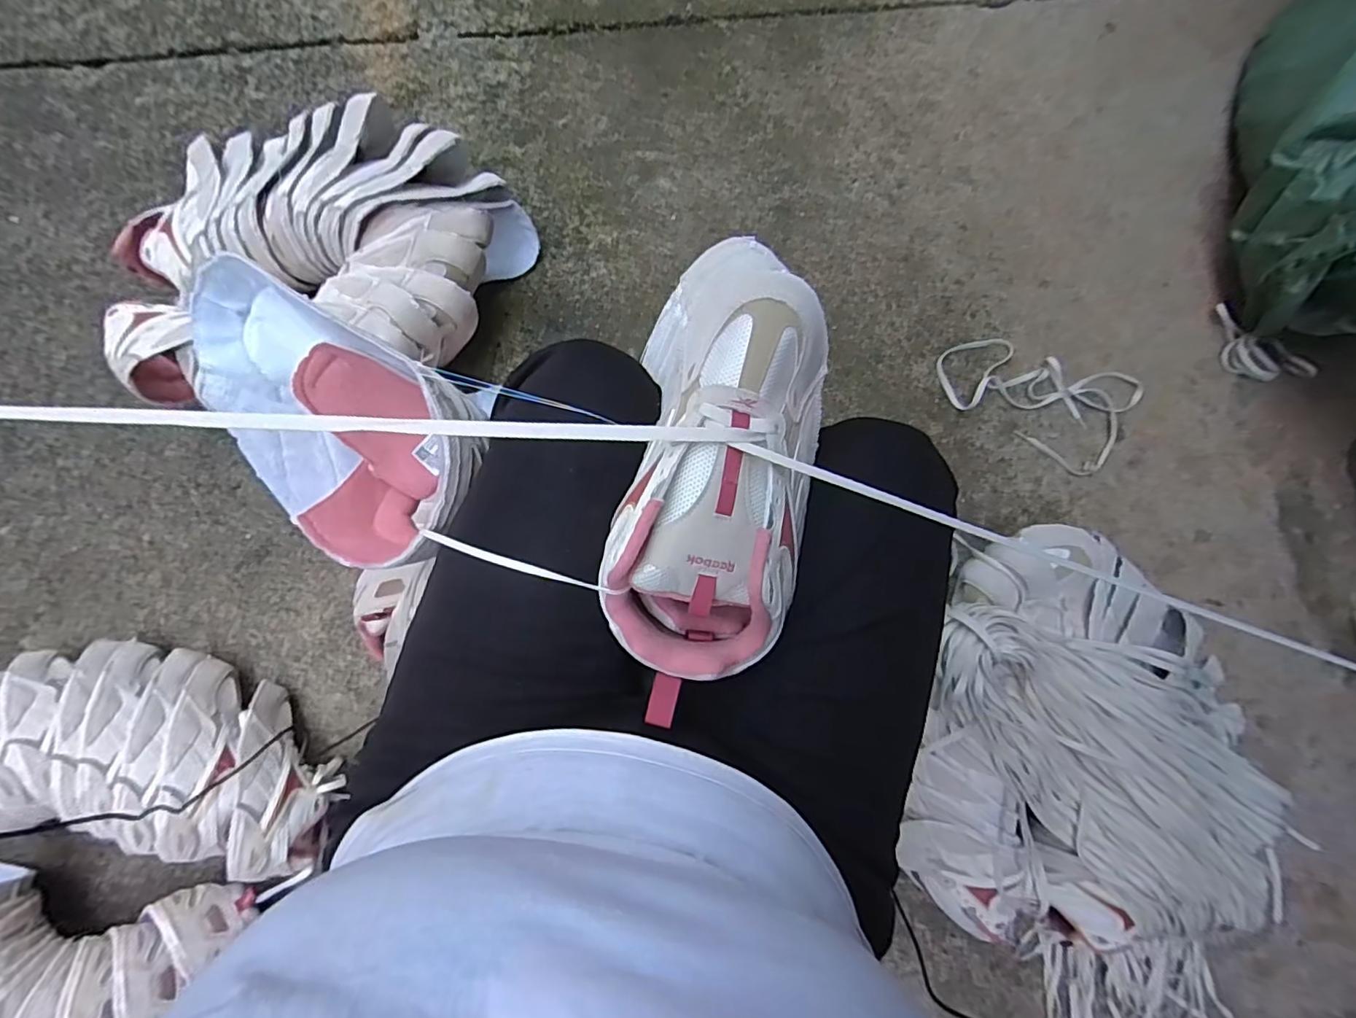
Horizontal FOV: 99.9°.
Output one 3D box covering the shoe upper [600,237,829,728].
[{"bbox_3d":[0.026,-0.015,0.341,0.111,0.070,0.264,11,89,1],"label":"shoe upper"}]

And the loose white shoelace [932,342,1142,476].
[{"bbox_3d":[0.513,-0.174,0.808,0.269,0.026,0.166,31,85,3],"label":"loose white shoelace"}]

